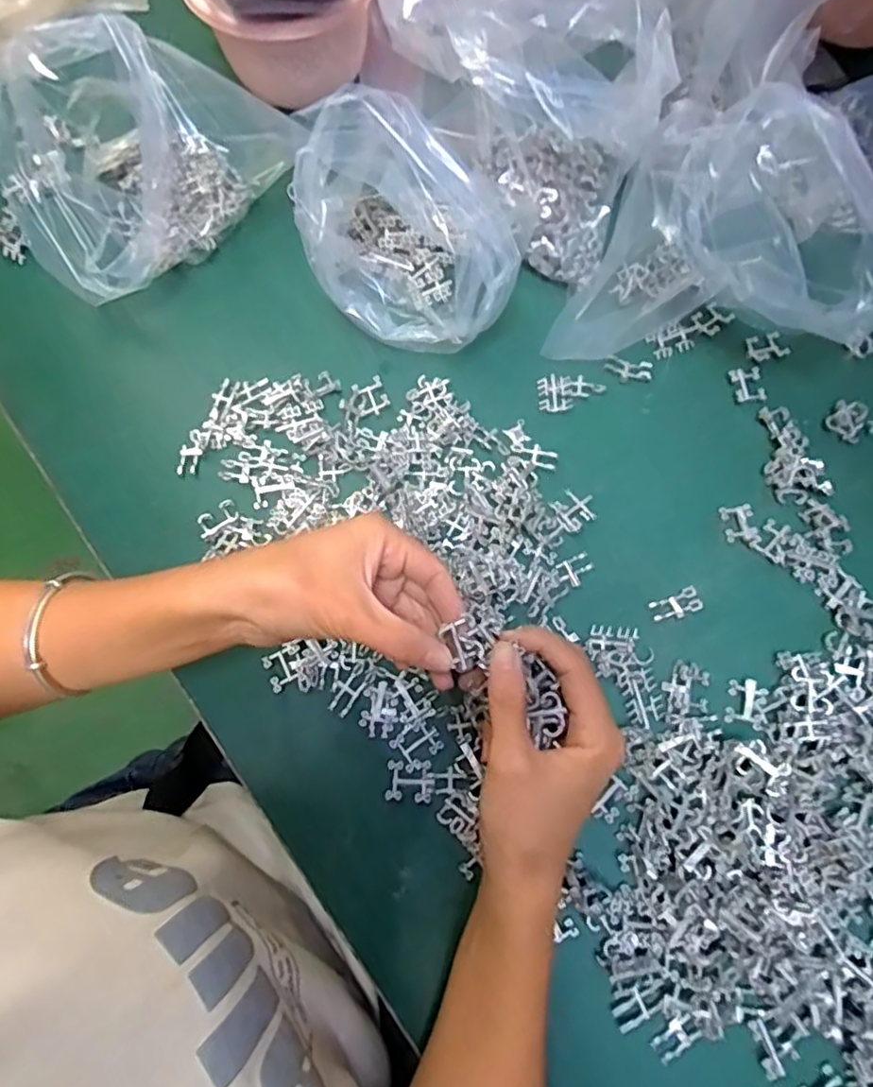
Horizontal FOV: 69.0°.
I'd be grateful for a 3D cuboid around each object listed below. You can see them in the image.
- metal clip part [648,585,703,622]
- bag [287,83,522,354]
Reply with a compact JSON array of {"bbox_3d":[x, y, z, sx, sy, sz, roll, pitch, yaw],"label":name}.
[{"bbox_3d":[0.157,0.041,0.415,0.032,0.005,0.016,-22,75,-7],"label":"metal clip part"},{"bbox_3d":[-0.020,-0.202,0.427,0.144,0.116,0.102,35,77,9],"label":"bag"}]

